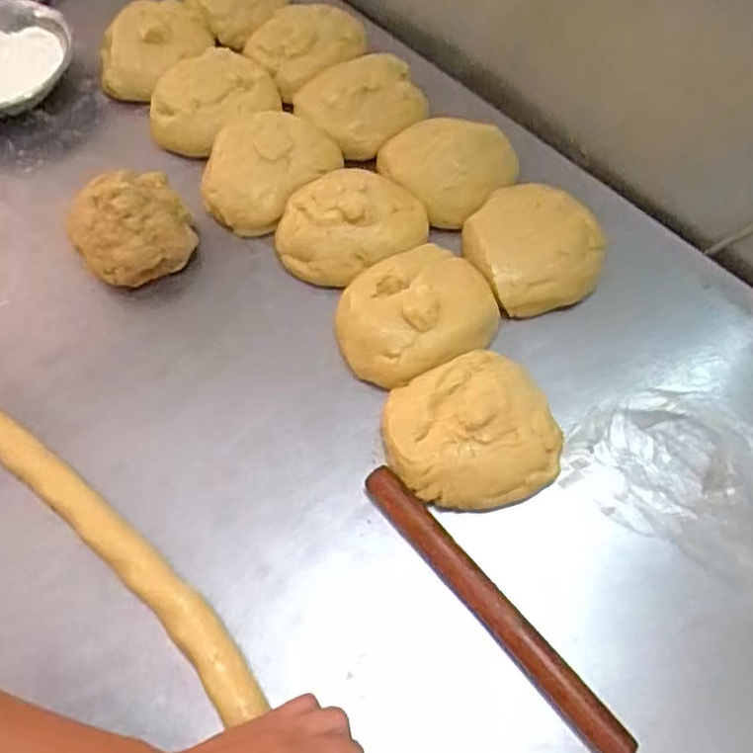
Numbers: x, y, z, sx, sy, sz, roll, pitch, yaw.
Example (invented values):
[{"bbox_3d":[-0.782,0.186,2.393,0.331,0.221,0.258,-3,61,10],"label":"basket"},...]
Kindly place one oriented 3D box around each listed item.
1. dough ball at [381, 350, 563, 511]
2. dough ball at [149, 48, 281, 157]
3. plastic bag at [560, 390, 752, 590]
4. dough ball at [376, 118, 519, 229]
[{"bbox_3d":[0.081,0.049,0.595,0.140,0.055,0.128,0,62,1],"label":"dough ball"},{"bbox_3d":[-0.194,-0.323,0.790,0.148,0.044,0.128,-22,64,-10],"label":"dough ball"},{"bbox_3d":[0.292,0.083,0.569,0.240,0.065,0.150,32,67,16],"label":"plastic bag"},{"bbox_3d":[0.080,-0.231,0.737,0.125,0.051,0.116,0,62,1],"label":"dough ball"}]

